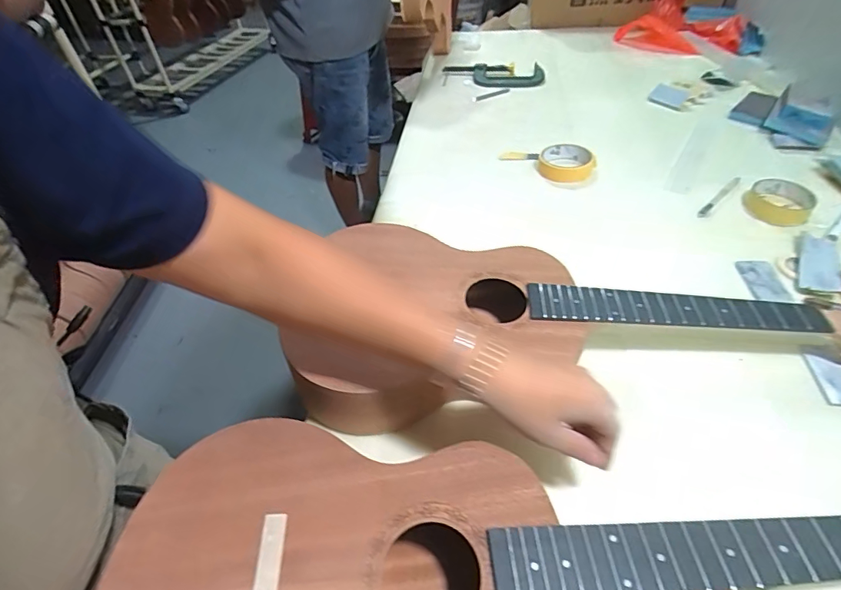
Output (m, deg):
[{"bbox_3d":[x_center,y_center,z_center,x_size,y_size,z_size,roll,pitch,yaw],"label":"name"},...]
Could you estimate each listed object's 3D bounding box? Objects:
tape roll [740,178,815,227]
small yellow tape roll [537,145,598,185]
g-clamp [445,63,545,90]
[{"bbox_3d":[0.495,-0.130,0.639,0.076,0.021,0.077,-3,46,3],"label":"tape roll"},{"bbox_3d":[0.237,-0.214,0.751,0.091,0.035,0.070,17,50,21],"label":"small yellow tape roll"},{"bbox_3d":[0.167,-0.506,1.056,0.233,0.021,0.119,13,47,17],"label":"g-clamp"}]

